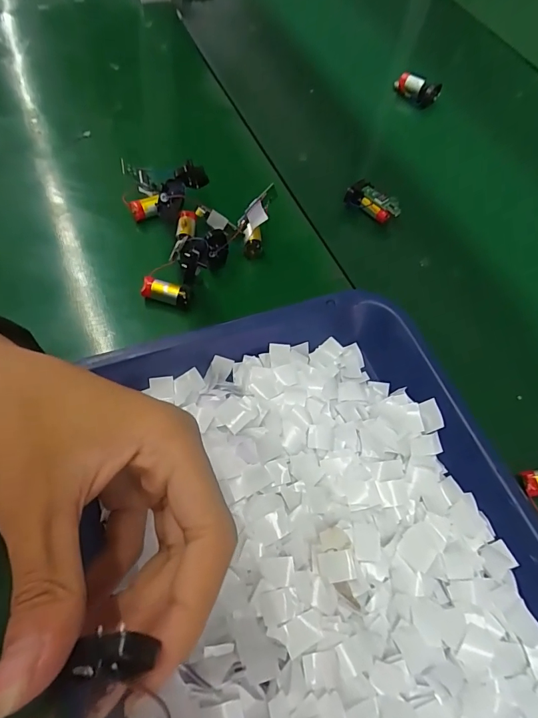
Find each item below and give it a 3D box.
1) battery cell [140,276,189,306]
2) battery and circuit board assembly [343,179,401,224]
[{"bbox_3d":[-0.078,-0.051,0.310,0.035,0.013,0.012,10,63,3],"label":"battery cell"},{"bbox_3d":[0.097,-0.145,0.384,0.049,0.019,0.022,38,67,16],"label":"battery and circuit board assembly"}]

